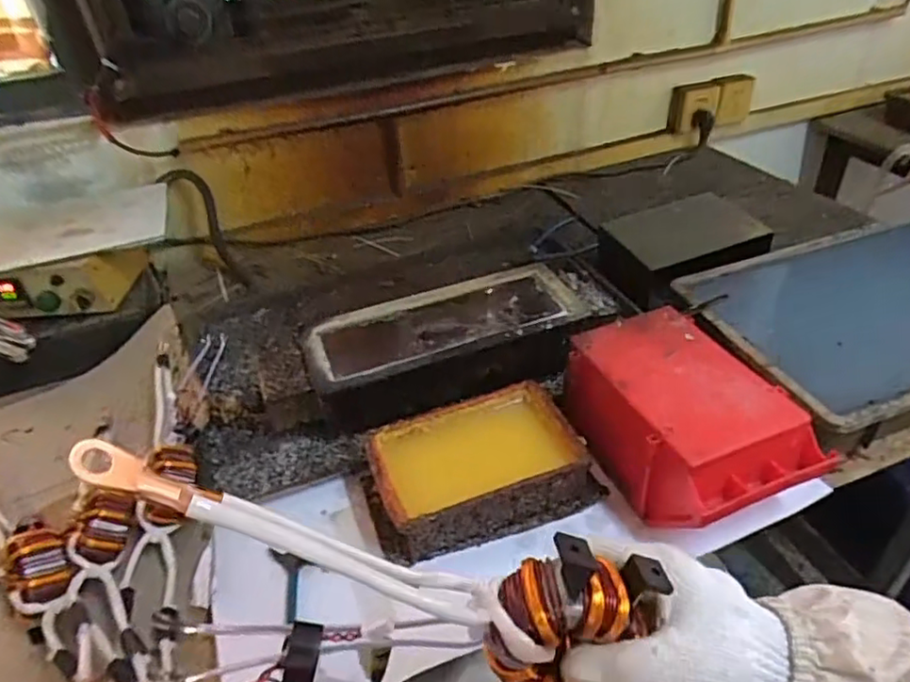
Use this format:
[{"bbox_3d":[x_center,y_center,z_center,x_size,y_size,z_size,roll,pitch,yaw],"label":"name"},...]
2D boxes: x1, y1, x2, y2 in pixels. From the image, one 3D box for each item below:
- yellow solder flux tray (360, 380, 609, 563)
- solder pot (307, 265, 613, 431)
[{"bbox_3d":[0.019,0.131,0.656,0.219,0.067,0.140,-16,39,-13],"label":"yellow solder flux tray"},{"bbox_3d":[0.009,0.004,0.804,0.364,0.087,0.156,-18,40,-15],"label":"solder pot"}]

